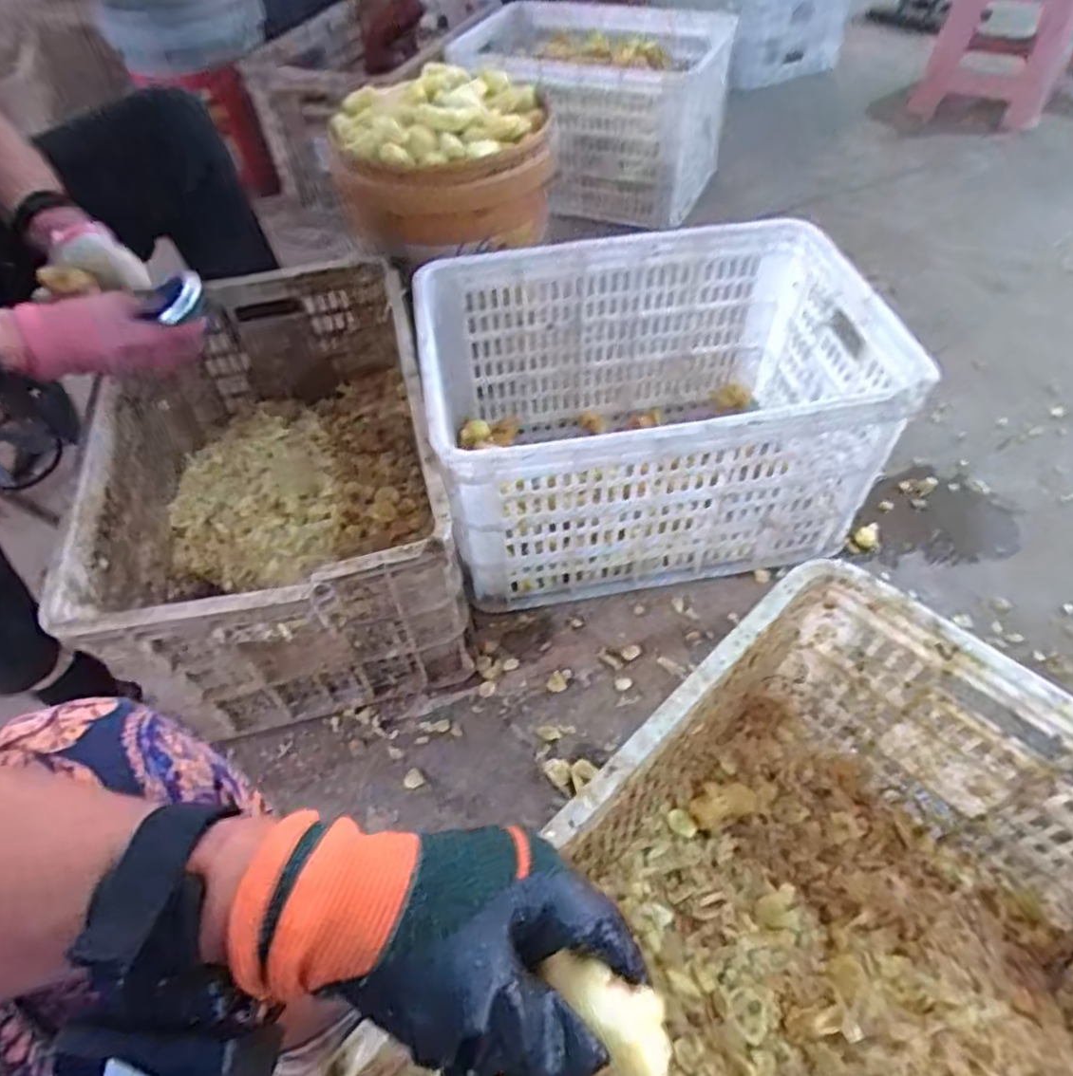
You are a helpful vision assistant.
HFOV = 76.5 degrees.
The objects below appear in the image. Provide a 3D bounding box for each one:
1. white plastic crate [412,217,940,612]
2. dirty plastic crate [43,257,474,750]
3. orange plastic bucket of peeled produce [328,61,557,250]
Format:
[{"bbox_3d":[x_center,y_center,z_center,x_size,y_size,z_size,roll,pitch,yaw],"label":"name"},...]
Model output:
[{"bbox_3d":[0.141,-0.159,0.886,0.515,0.306,0.360,-10,51,-3],"label":"white plastic crate"},{"bbox_3d":[-0.297,-0.069,0.822,0.345,0.262,0.519,-9,53,-9],"label":"dirty plastic crate"},{"bbox_3d":[-0.121,-0.529,0.955,0.280,0.149,0.244,-2,53,-4],"label":"orange plastic bucket of peeled produce"}]

